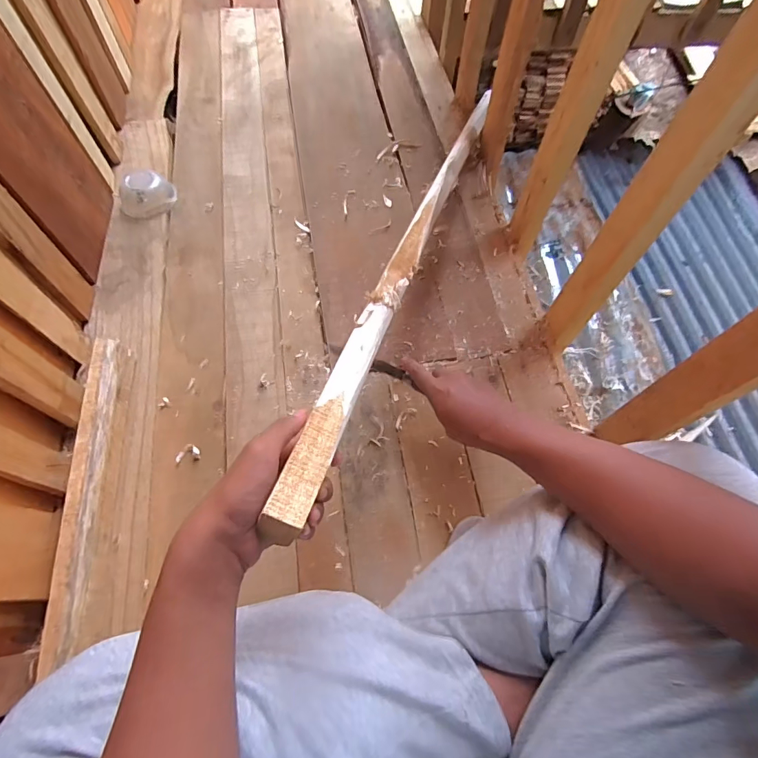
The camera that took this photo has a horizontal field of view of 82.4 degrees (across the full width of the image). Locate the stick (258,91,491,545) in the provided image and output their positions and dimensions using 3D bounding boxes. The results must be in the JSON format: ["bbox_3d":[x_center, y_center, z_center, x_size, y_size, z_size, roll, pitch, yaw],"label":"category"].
[{"bbox_3d":[0.062,-0.217,0.597,0.033,0.019,0.919,17,51,7],"label":"stick"}]

